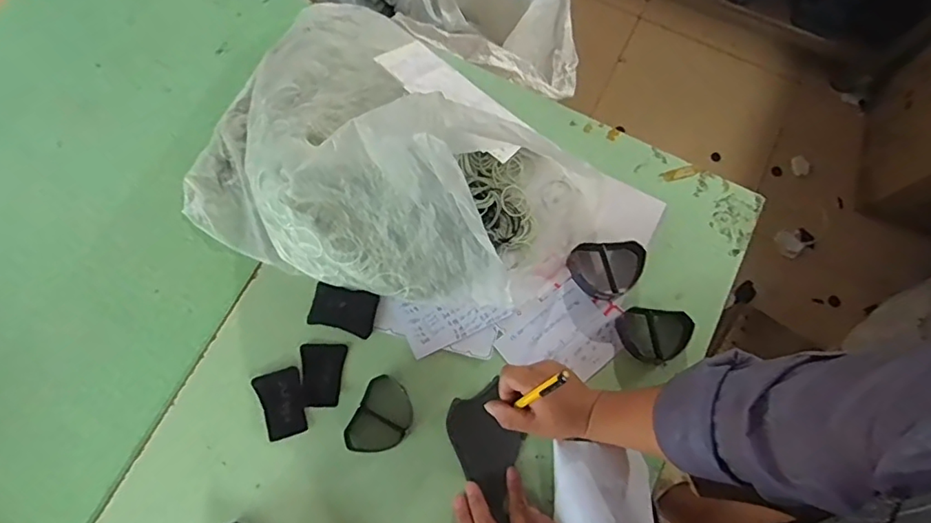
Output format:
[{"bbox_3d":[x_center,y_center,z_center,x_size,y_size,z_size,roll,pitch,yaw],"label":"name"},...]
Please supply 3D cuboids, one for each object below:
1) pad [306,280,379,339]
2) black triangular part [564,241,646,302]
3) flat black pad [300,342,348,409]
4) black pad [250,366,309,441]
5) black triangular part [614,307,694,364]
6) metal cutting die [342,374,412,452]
[{"bbox_3d":[-0.145,0.058,0.650,0.075,0.009,0.051,12,75,2],"label":"pad"},{"bbox_3d":[0.172,0.012,0.667,0.088,0.032,0.064,0,75,-1],"label":"black triangular part"},{"bbox_3d":[-0.166,0.131,0.633,0.050,0.005,0.070,2,75,-1],"label":"flat black pad"},{"bbox_3d":[-0.208,0.162,0.623,0.051,0.004,0.073,-17,76,-6],"label":"black pad"},{"bbox_3d":[0.218,0.088,0.643,0.083,0.034,0.061,8,75,1],"label":"black triangular part"},{"bbox_3d":[-0.093,0.177,0.618,0.059,0.014,0.084,25,76,5],"label":"metal cutting die"}]

